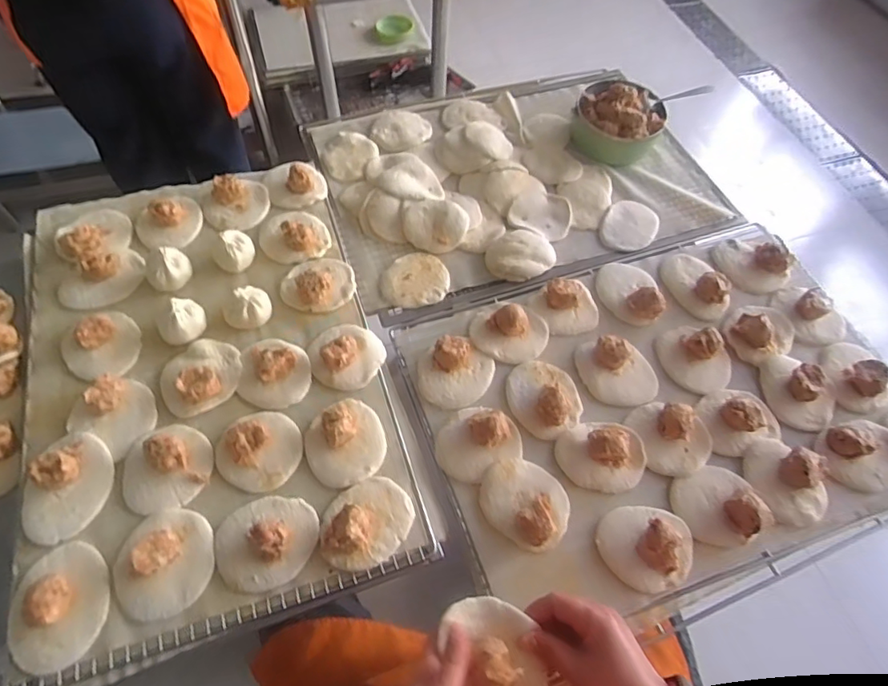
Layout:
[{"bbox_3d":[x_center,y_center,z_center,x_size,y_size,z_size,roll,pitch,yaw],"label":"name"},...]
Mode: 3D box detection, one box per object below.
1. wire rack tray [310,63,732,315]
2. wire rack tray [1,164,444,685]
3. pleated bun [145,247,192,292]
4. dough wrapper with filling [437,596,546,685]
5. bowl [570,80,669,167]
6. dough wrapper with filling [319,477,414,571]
[{"bbox_3d":[0.123,-0.283,0.848,0.615,0.037,0.412,-16,63,-13],"label":"wire rack tray"},{"bbox_3d":[-0.315,0.022,0.615,0.464,0.032,0.601,-16,63,-13],"label":"wire rack tray"},{"bbox_3d":[-0.355,-0.094,0.677,0.057,0.043,0.052,2,60,-3],"label":"pleated bun"},{"bbox_3d":[0.042,0.258,0.434,0.074,0.036,0.086,0,60,-4],"label":"dough wrapper with filling"},{"bbox_3d":[0.285,-0.370,0.860,0.137,0.079,0.130,2,60,-3],"label":"bowl"},{"bbox_3d":[-0.079,0.181,0.535,0.078,0.041,0.097,36,64,15],"label":"dough wrapper with filling"}]

